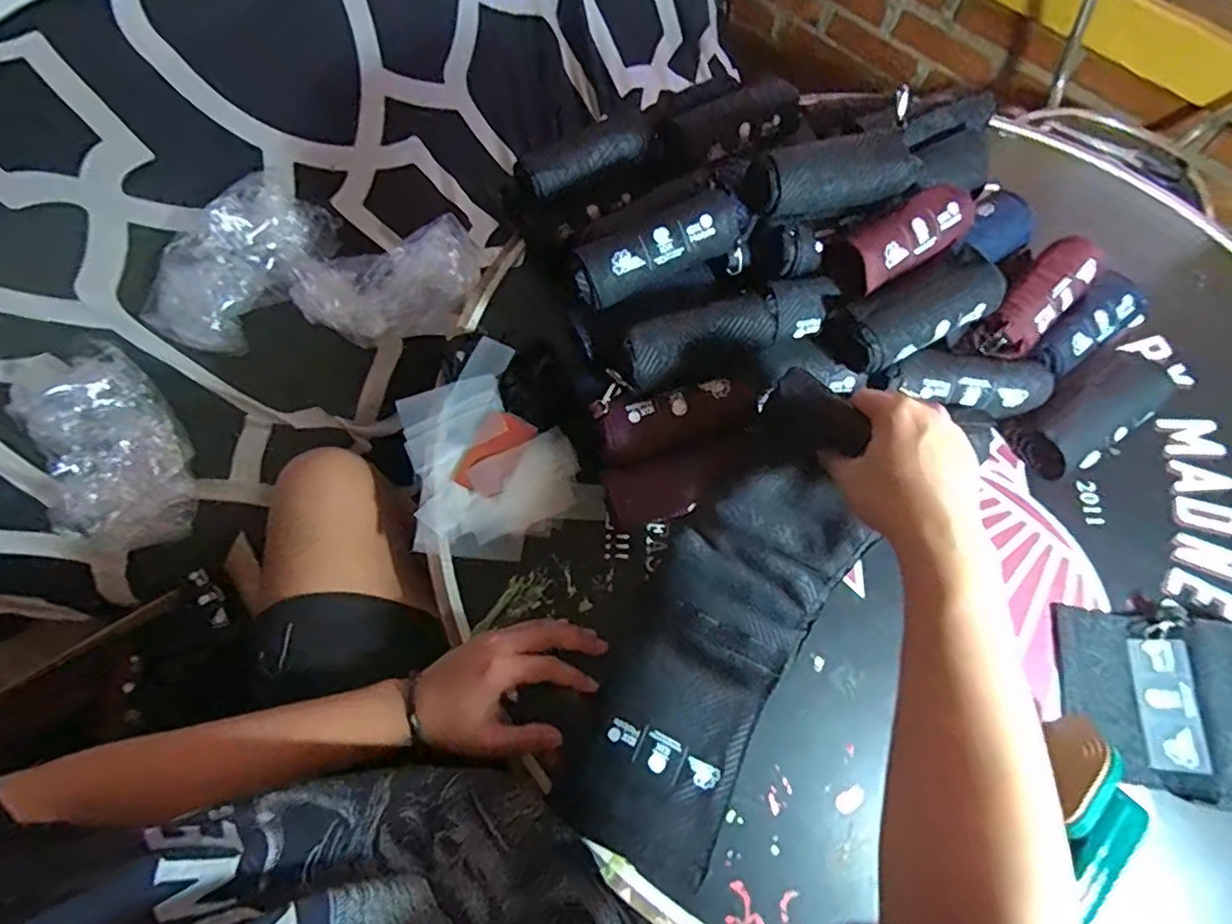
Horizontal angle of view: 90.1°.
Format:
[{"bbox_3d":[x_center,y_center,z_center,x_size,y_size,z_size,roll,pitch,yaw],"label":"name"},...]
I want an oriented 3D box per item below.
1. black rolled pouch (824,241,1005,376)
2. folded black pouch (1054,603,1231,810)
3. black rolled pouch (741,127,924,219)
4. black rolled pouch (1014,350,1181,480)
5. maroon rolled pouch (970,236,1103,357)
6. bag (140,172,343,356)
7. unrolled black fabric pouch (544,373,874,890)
[{"bbox_3d":[0.274,-0.138,0.571,0.166,0.063,0.069,-29,70,3],"label":"black rolled pouch"},{"bbox_3d":[0.519,0.209,0.510,0.270,0.037,0.146,13,68,5],"label":"folded black pouch"},{"bbox_3d":[0.194,-0.262,0.559,0.168,0.058,0.065,-11,68,-4],"label":"black rolled pouch"},{"bbox_3d":[0.467,-0.045,0.609,0.165,0.054,0.074,-34,72,-13],"label":"black rolled pouch"},{"bbox_3d":[0.420,-0.164,0.610,0.155,0.048,0.055,-42,74,-15],"label":"maroon rolled pouch"},{"bbox_3d":[-0.594,-0.312,0.982,0.150,0.121,0.303,31,71,12],"label":"bag"},{"bbox_3d":[0.102,0.134,0.541,0.138,0.064,0.419,26,85,10],"label":"unrolled black fabric pouch"}]

